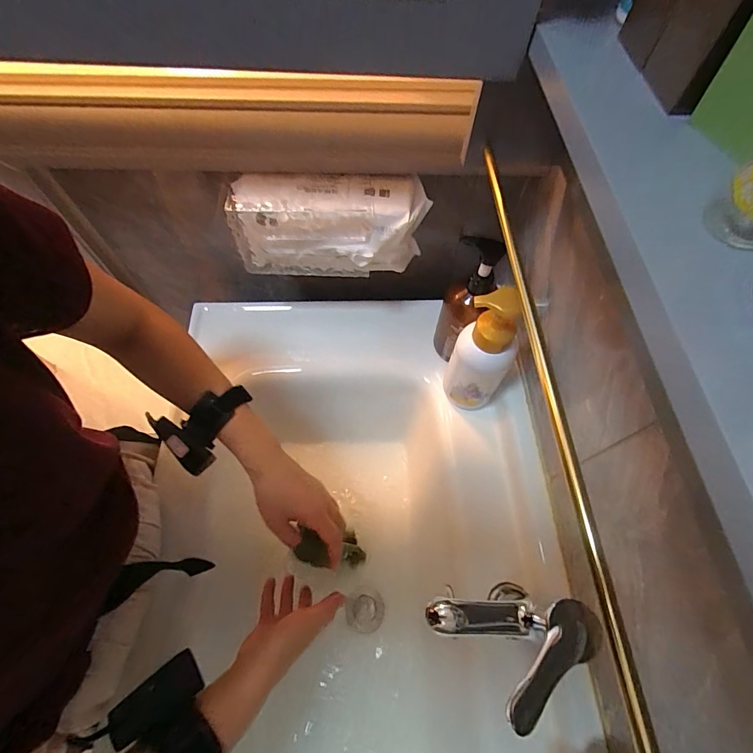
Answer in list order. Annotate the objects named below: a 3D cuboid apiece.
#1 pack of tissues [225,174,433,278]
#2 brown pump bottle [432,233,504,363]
[{"bbox_3d":[-0.058,-0.189,0.506,0.238,0.108,0.075,-1,63,-2],"label":"pack of tissues"},{"bbox_3d":[0.120,-0.095,0.534,0.060,0.199,0.078,15,64,6],"label":"brown pump bottle"}]

